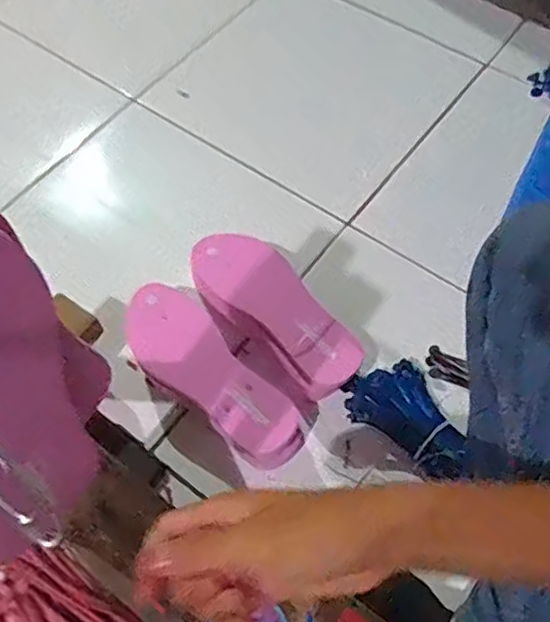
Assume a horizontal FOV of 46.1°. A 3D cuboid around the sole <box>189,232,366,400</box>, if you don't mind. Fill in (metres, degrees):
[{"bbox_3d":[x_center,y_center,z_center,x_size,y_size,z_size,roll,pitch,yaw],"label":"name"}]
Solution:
[{"bbox_3d":[-0.005,-0.009,0.749,0.094,0.037,0.246,-37,68,-18],"label":"sole"}]

